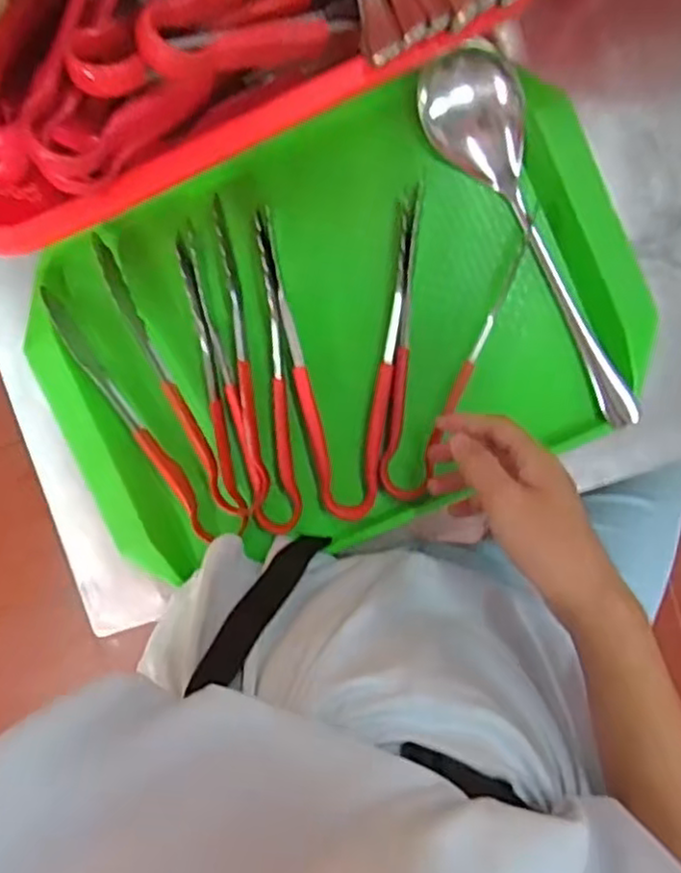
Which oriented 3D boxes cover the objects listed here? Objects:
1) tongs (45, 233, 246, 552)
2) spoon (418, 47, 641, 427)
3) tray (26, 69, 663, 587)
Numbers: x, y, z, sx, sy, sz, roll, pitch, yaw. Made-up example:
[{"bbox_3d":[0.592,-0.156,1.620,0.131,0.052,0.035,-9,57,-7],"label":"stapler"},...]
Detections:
[{"bbox_3d":[-0.146,-0.026,0.522,0.058,0.032,0.232,-29,93,4],"label":"tongs"},{"bbox_3d":[0.134,-0.129,0.493,0.067,0.057,0.277,-23,93,4],"label":"spoon"},{"bbox_3d":[0.001,-0.077,0.519,0.417,0.055,0.264,-22,95,5],"label":"tray"}]

